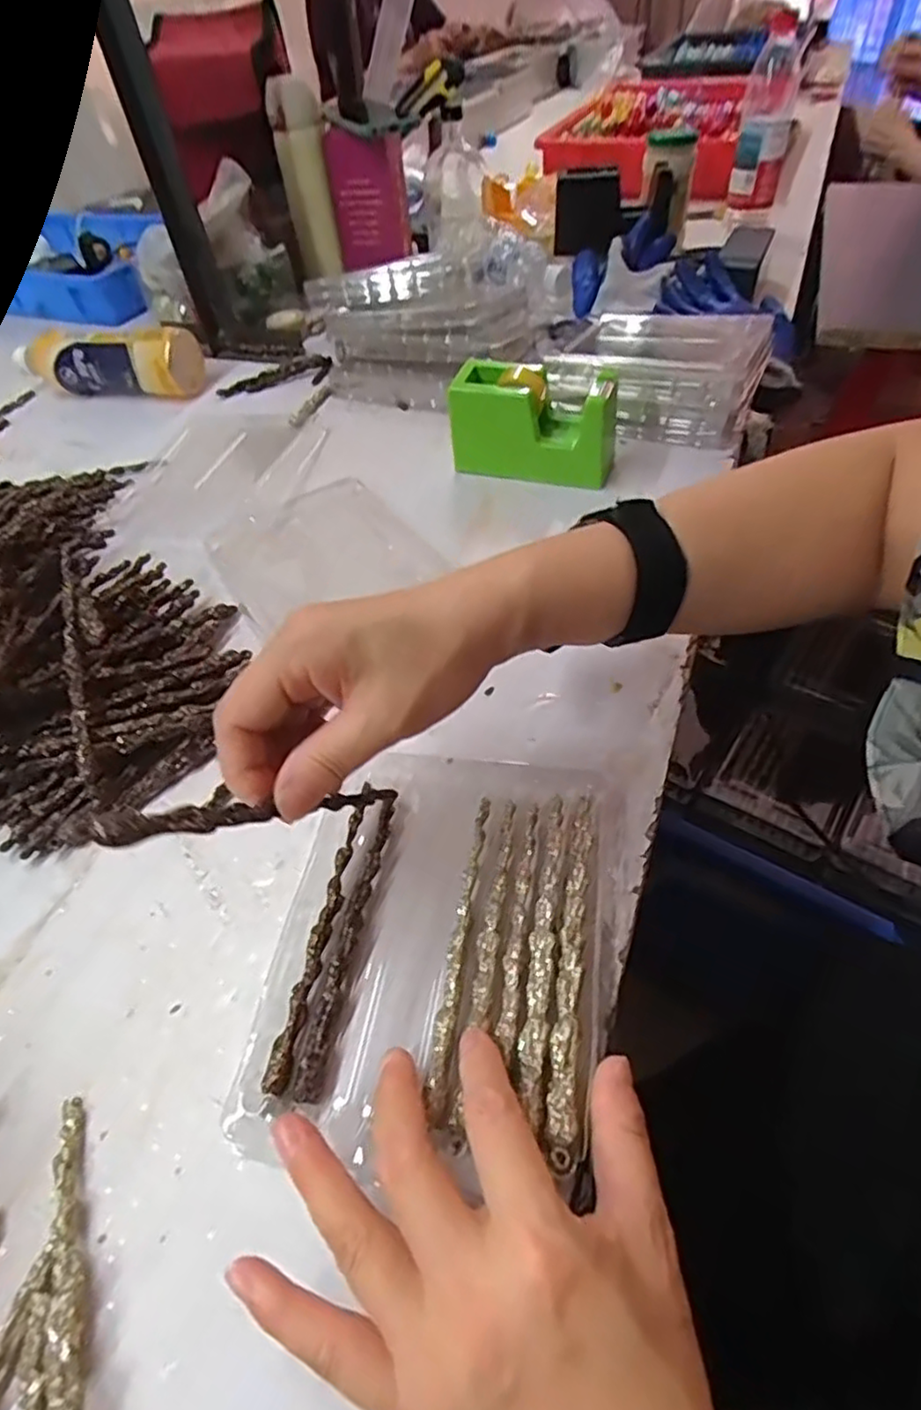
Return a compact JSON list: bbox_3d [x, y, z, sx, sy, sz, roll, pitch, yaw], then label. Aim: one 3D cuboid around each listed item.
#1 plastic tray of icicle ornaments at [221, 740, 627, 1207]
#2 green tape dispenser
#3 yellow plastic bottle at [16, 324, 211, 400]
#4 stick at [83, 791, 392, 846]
[{"bbox_3d":[-0.007,0.101,0.311,0.153,0.031,0.186,6,50,9],"label":"plastic tray of icicle ornaments"},{"bbox_3d":[0.059,-0.230,0.557,0.130,0.082,0.044,14,52,16],"label":"green tape dispenser"},{"bbox_3d":[-0.388,-0.379,0.739,0.215,0.061,0.062,8,50,12],"label":"yellow plastic bottle"},{"bbox_3d":[-0.072,0.041,0.266,0.009,0.147,0.008,33,104,28],"label":"stick"}]

